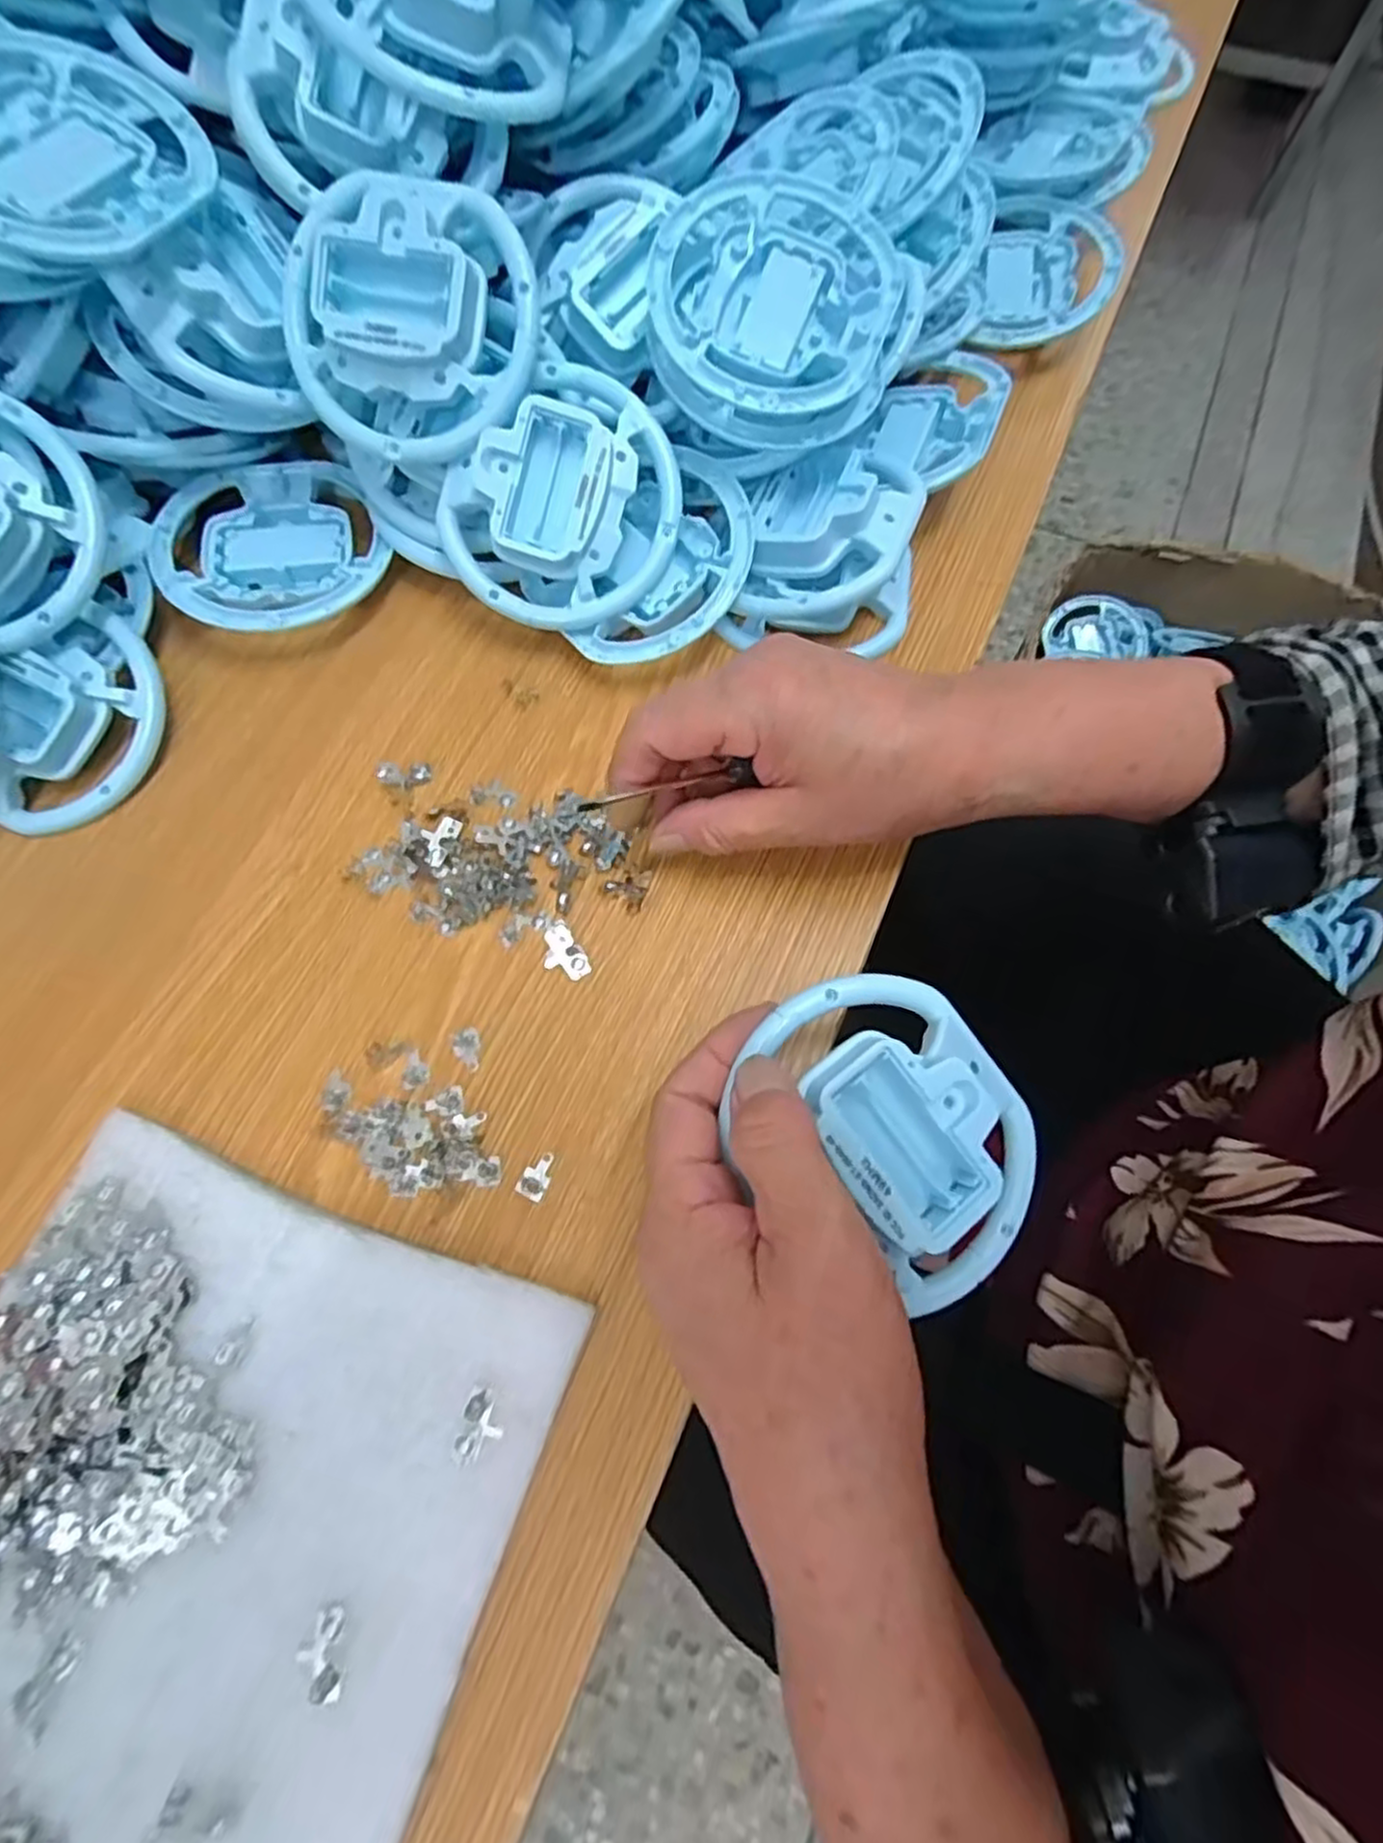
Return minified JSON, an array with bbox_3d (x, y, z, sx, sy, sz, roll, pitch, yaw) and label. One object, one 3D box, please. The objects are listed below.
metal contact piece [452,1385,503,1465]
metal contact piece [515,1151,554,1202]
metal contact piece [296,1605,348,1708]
[{"bbox_3d":[-0.064,0.154,0.233,0.013,0.004,0.020,12,68,5],"label":"metal contact piece"},{"bbox_3d":[-0.054,0.089,0.269,0.010,0.004,0.016,28,70,11],"label":"metal contact piece"},{"bbox_3d":[-0.104,0.207,0.215,0.013,0.004,0.022,-8,68,-3],"label":"metal contact piece"}]

